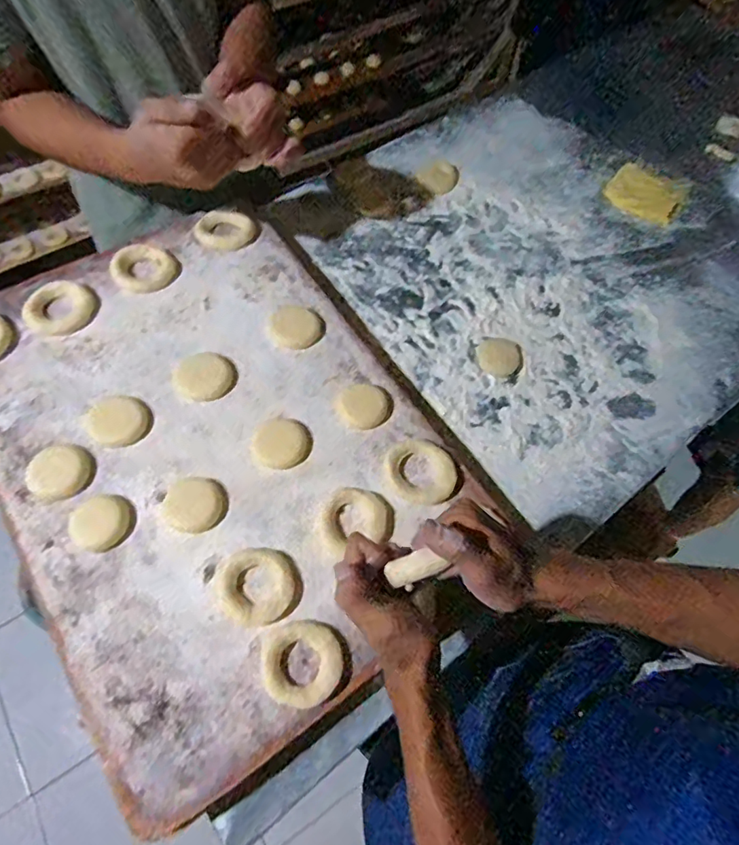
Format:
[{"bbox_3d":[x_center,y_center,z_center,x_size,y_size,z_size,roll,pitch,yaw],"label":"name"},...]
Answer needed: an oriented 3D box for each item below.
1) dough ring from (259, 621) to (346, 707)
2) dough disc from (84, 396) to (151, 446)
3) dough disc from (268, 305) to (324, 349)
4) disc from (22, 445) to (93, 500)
[{"bbox_3d":[-0.060,0.211,0.456,0.072,0.011,0.065,14,64,5],"label":"dough ring"},{"bbox_3d":[-0.266,-0.003,0.550,0.053,0.013,0.057,1,63,-2],"label":"dough disc"},{"bbox_3d":[-0.089,-0.115,0.617,0.057,0.005,0.064,-37,70,-18],"label":"dough disc"},{"bbox_3d":[-0.313,0.050,0.521,0.057,0.010,0.053,1,63,-2],"label":"disc"}]

